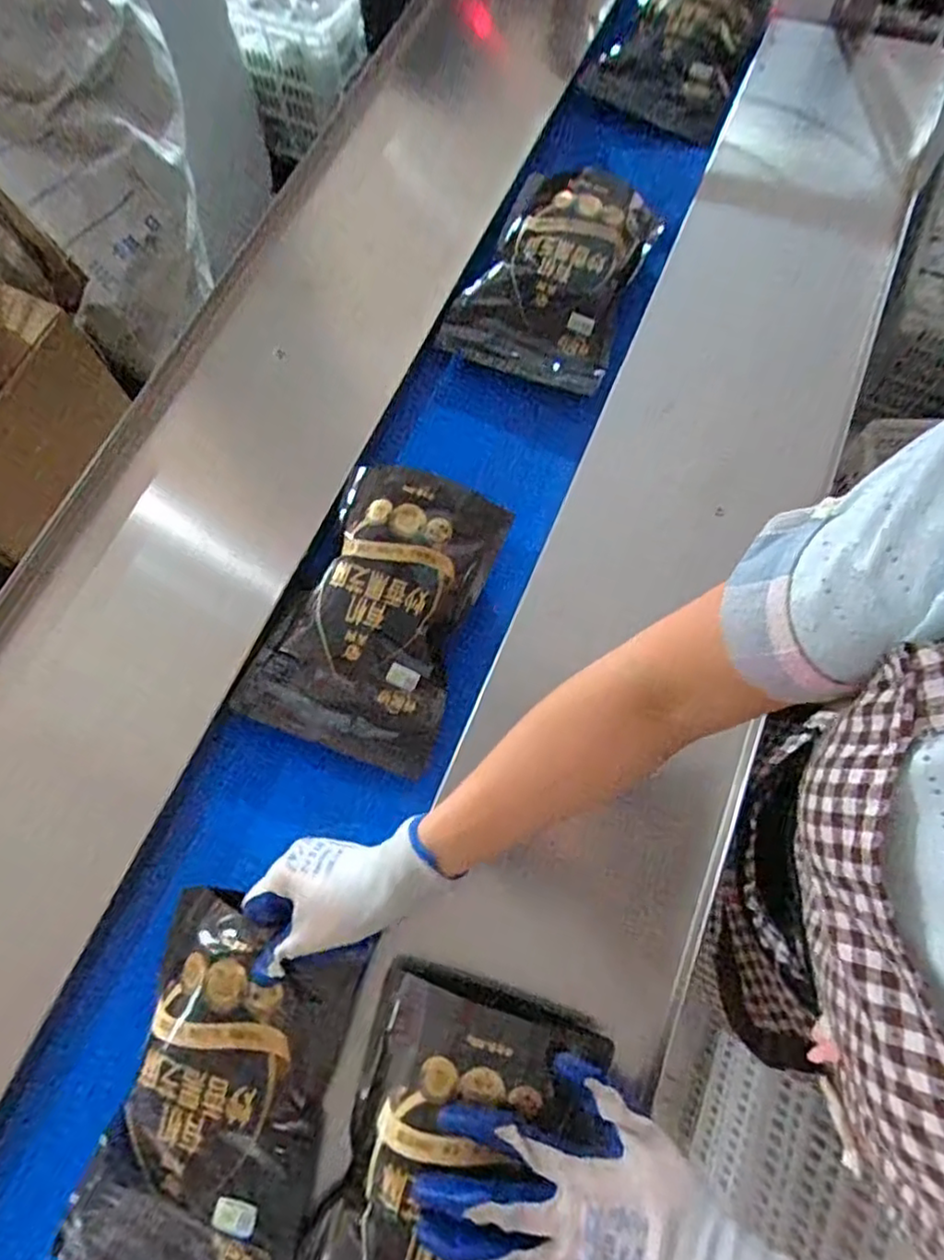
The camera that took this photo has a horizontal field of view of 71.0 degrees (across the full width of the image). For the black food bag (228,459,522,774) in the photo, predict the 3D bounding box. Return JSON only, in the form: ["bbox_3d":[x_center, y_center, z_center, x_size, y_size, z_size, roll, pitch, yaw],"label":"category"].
[{"bbox_3d":[-0.087,-0.023,0.590,0.175,0.052,0.254,18,72,7],"label":"black food bag"}]

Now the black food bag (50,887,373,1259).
[{"bbox_3d":[-0.177,0.325,0.458,0.160,0.064,0.243,14,71,6],"label":"black food bag"}]

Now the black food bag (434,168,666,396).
[{"bbox_3d":[0.095,-0.393,0.722,0.171,0.053,0.249,23,72,9],"label":"black food bag"}]

